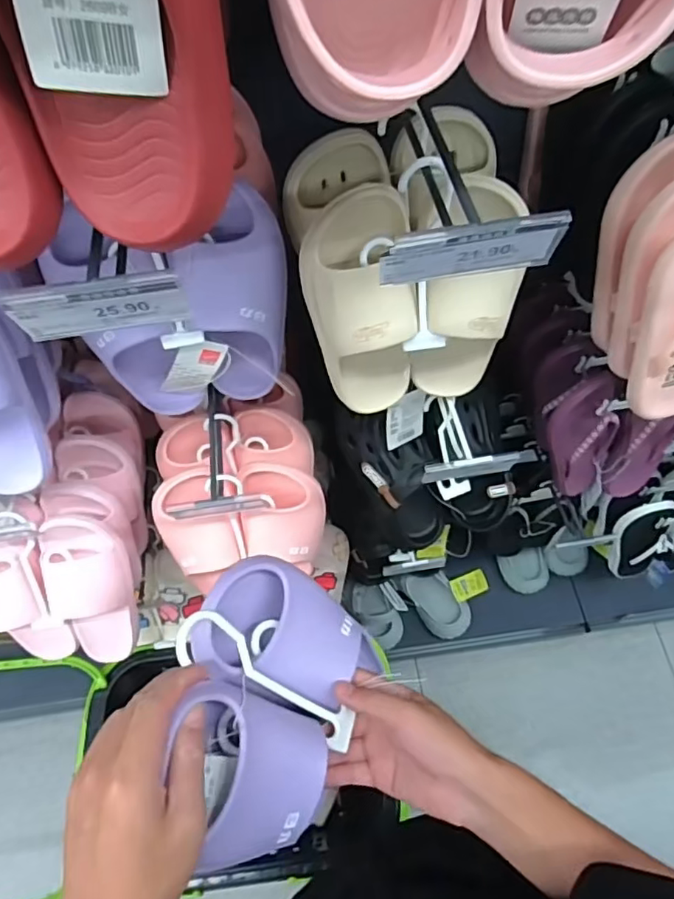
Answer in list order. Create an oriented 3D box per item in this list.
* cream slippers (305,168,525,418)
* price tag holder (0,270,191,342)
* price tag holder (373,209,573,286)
[{"bbox_3d":[0.068,-0.129,0.540,0.184,0.216,0.080,-7,61,-1],"label":"cream slippers"},{"bbox_3d":[-0.141,-0.084,0.341,0.100,0.048,0.009,-6,69,-5],"label":"price tag holder"},{"bbox_3d":[0.080,-0.118,0.339,0.107,0.042,0.012,-10,61,-3],"label":"price tag holder"}]

